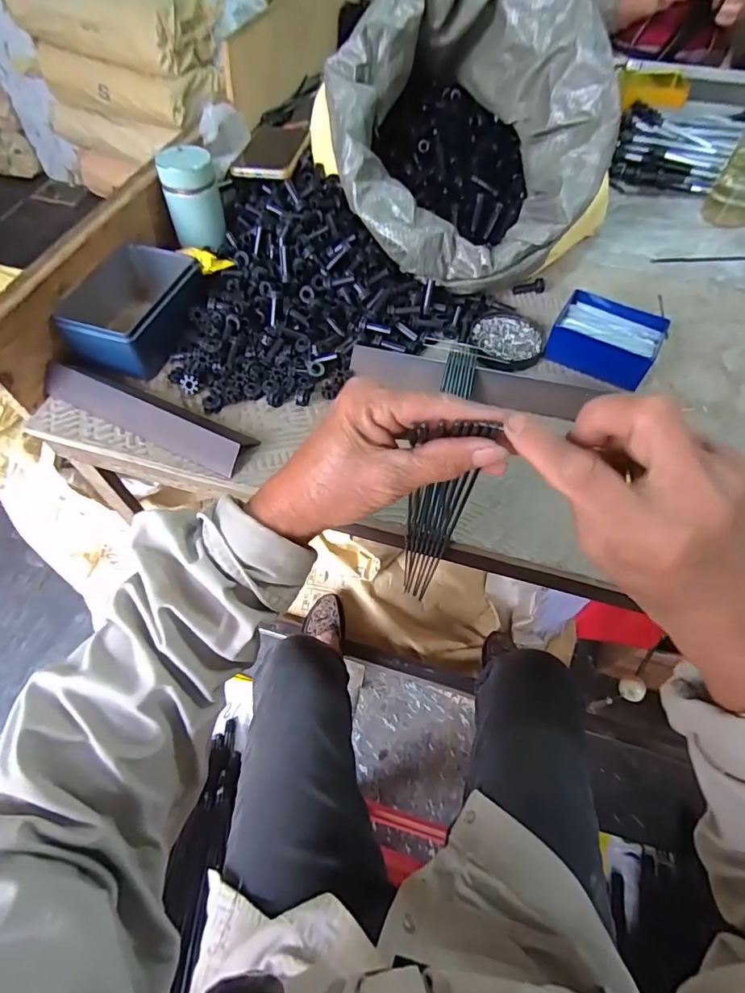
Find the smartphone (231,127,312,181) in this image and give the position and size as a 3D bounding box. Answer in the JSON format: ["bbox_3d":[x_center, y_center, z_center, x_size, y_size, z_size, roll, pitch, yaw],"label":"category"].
[{"bbox_3d":[-0.126,-0.435,0.621,0.068,0.014,0.118,9,59,5],"label":"smartphone"}]

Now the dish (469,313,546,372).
[{"bbox_3d":[0.156,-0.181,0.565,0.082,0.012,0.082,0,58,0],"label":"dish"}]

